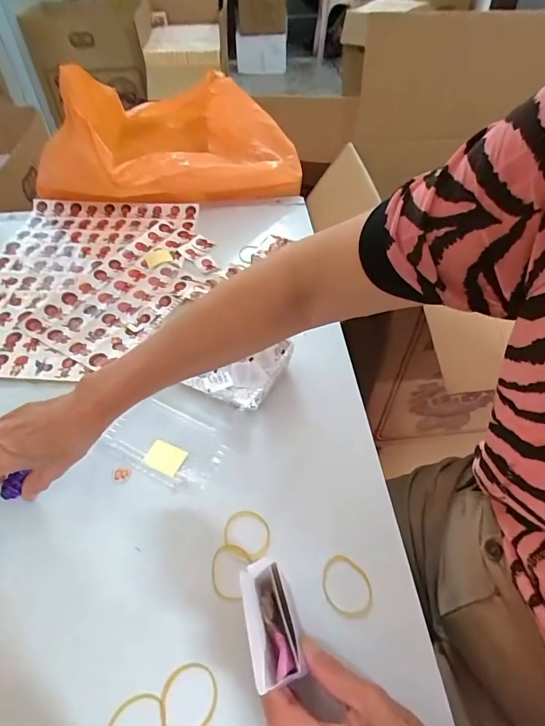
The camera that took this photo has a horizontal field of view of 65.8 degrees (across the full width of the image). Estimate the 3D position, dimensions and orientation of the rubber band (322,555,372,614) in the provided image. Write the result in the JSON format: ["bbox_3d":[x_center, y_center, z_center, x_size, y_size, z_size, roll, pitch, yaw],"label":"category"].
[{"bbox_3d":[0.066,0.195,0.369,0.046,0.004,0.043,6,46,-6],"label":"rubber band"}]

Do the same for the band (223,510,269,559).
[{"bbox_3d":[-0.023,0.160,0.396,0.044,0.005,0.041,0,50,0],"label":"band"}]

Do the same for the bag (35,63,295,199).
[{"bbox_3d":[-0.193,-0.419,0.786,0.489,0.178,0.315,-28,56,-22],"label":"bag"}]

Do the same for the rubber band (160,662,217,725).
[{"bbox_3d":[-0.063,0.256,0.319,0.042,0.006,0.047,5,50,4],"label":"rubber band"}]

